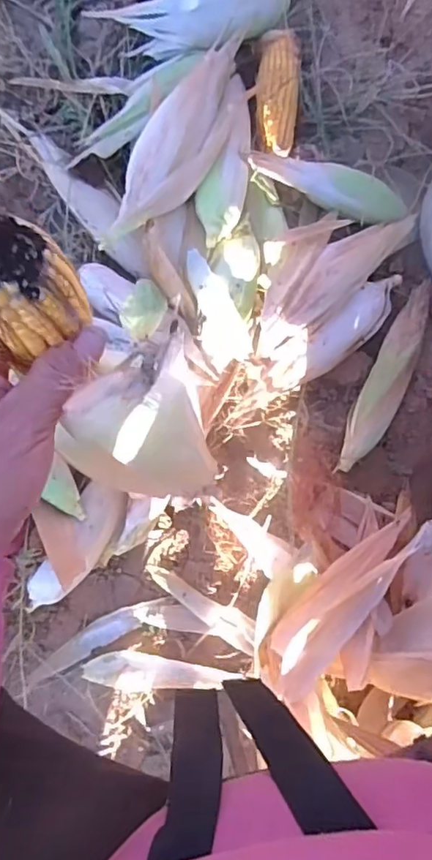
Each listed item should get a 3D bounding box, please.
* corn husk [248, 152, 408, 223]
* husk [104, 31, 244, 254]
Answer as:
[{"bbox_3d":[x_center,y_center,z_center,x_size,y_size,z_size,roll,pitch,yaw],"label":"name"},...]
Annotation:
[{"bbox_3d":[0.141,-0.303,0.702,0.209,0.047,0.054,17,91,-1],"label":"corn husk"},{"bbox_3d":[-0.038,-0.344,0.668,0.084,0.052,0.310,27,77,-3],"label":"husk"}]

